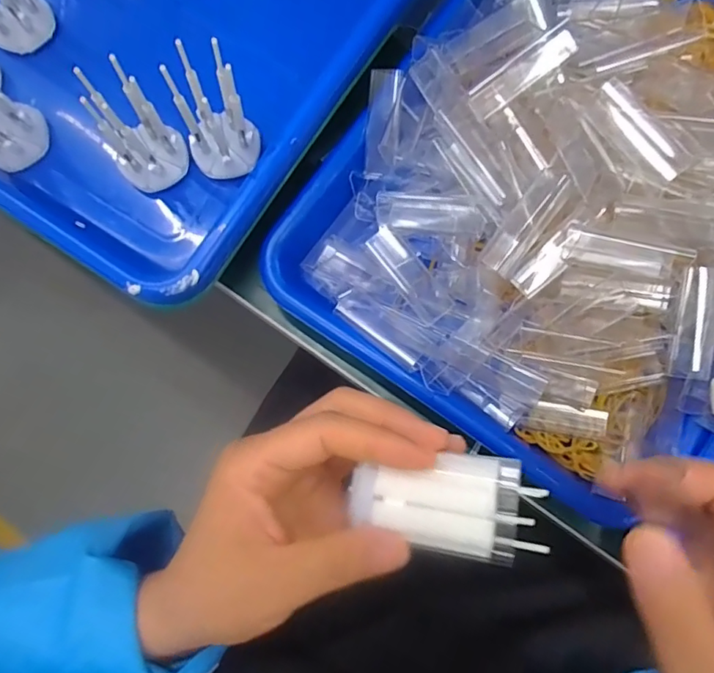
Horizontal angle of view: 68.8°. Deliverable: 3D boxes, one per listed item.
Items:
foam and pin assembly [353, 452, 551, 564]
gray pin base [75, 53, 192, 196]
[{"bbox_3d":[0.032,0.062,0.197,0.068,0.015,0.036,8,79,2],"label":"foam and pin assembly"},{"bbox_3d":[-0.115,-0.106,0.271,0.036,0.076,0.028,-32,80,-6],"label":"gray pin base"}]

